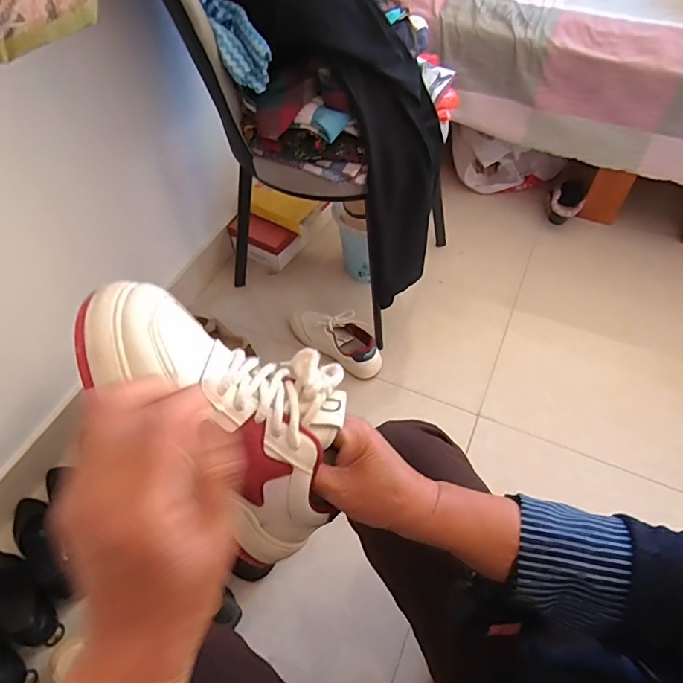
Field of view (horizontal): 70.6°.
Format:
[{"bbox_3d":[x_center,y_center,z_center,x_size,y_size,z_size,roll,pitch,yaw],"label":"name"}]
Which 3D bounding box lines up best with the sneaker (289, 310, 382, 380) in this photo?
[{"bbox_3d":[-0.015,-0.007,1.148,0.250,0.124,0.085,31,59,19],"label":"sneaker"}]

